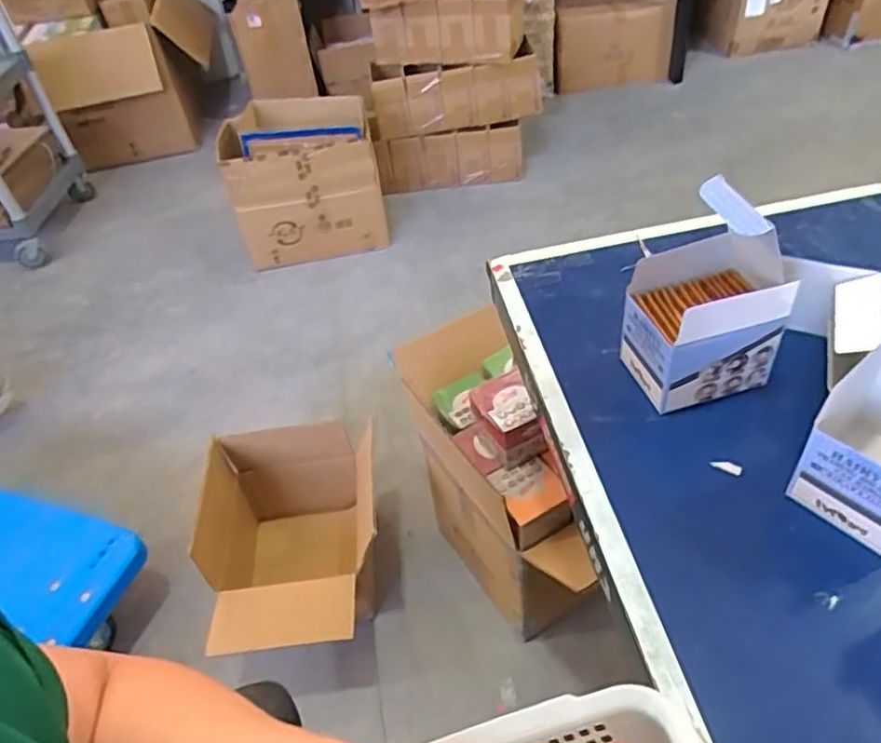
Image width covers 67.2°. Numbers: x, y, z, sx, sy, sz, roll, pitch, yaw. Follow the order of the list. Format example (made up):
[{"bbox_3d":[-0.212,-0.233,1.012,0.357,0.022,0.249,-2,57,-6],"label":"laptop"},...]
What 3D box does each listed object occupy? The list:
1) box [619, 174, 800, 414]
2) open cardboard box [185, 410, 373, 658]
[{"bbox_3d":[0.217,-0.055,0.539,0.110,0.153,0.084,-13,43,-7],"label":"box"},{"bbox_3d":[-0.272,0.346,1.231,0.246,0.300,0.390,-8,44,1],"label":"open cardboard box"}]

